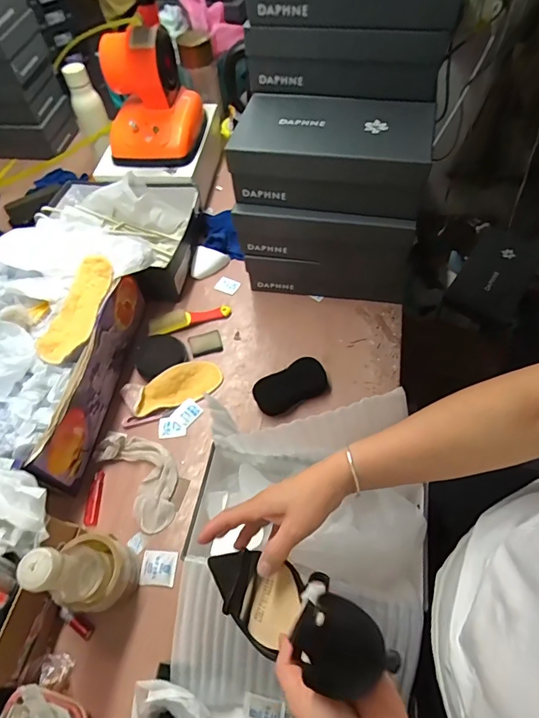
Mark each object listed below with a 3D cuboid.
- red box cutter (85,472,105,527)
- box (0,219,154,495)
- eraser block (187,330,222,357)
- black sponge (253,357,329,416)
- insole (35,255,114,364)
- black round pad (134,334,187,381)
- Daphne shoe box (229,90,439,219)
[{"bbox_3d":[-0.271,0.215,0.662,0.020,0.008,0.080,-3,58,2],"label":"red box cutter"},{"bbox_3d":[-0.406,-0.020,0.703,0.331,0.161,0.409,6,59,8],"label":"box"},{"bbox_3d":[-0.120,-0.030,0.803,0.057,0.008,0.045,-19,59,-8],"label":"eraser block"},{"bbox_3d":[0.038,0.048,0.729,0.128,0.040,0.058,-26,60,-12],"label":"black sponge"},{"bbox_3d":[-0.301,-0.080,0.680,0.076,0.028,0.198,11,59,11],"label":"insole"},{"bbox_3d":[-0.197,-0.010,0.771,0.090,0.016,0.078,-19,71,-19],"label":"black round pad"},{"bbox_3d":[0.100,-0.328,0.682,0.291,0.097,0.168,13,60,12],"label":"Daphne shoe box"}]

